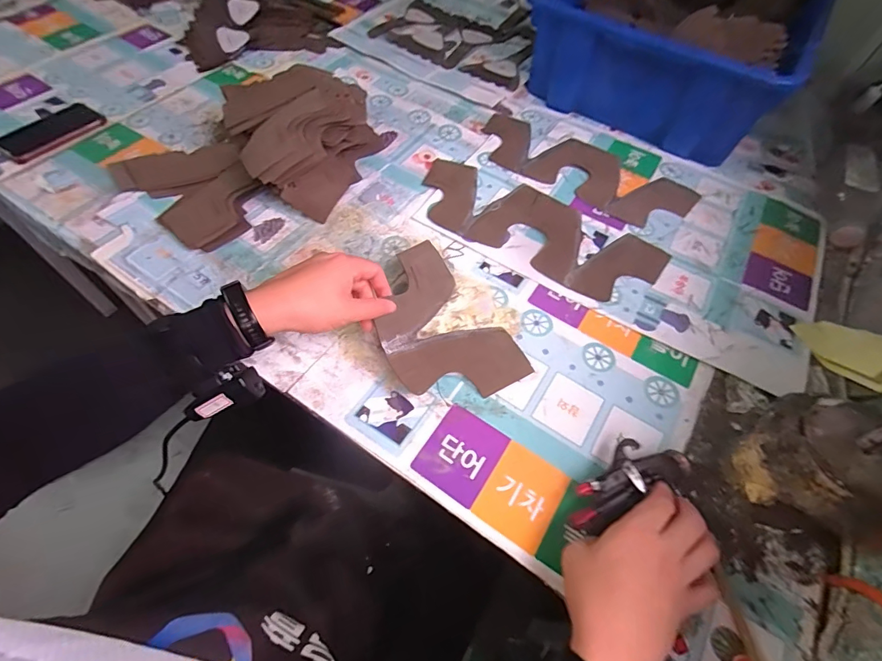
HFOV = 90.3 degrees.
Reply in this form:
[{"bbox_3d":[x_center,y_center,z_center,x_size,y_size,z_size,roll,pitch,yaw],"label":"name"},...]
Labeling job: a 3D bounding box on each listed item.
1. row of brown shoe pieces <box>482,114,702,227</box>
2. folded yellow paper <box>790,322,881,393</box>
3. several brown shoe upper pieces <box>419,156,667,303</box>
[{"bbox_3d":[0.216,-0.257,0.692,0.343,0.009,0.137,32,59,17],"label":"row of brown shoe pieces"},{"bbox_3d":[0.472,0.020,0.505,0.065,0.026,0.107,-28,27,2],"label":"folded yellow paper"},{"bbox_3d":[0.127,-0.150,0.616,0.352,0.009,0.142,29,61,14],"label":"several brown shoe upper pieces"}]

